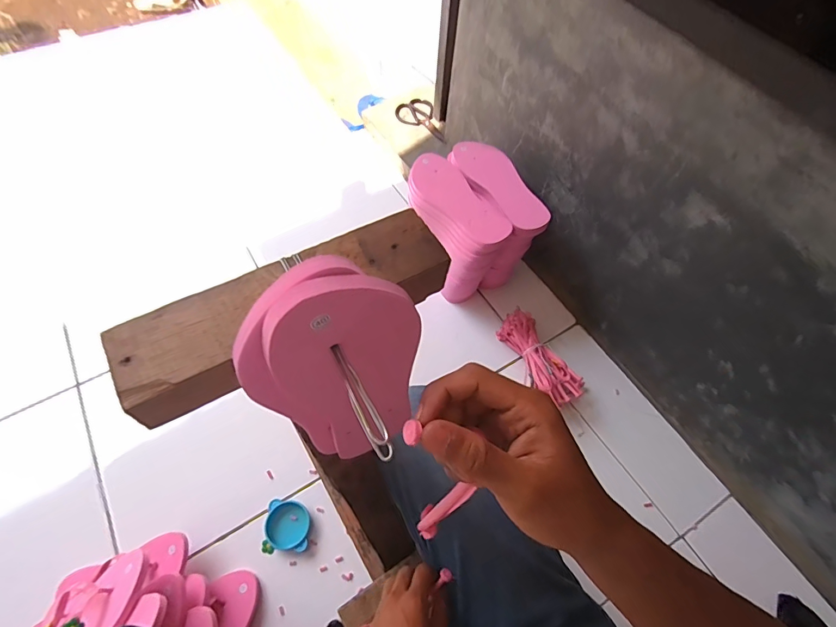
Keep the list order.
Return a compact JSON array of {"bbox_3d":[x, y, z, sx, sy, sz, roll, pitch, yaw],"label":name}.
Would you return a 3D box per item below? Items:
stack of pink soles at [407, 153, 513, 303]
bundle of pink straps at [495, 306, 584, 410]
[{"bbox_3d":[0.063,-0.150,0.880,0.102,0.221,0.247,-28,65,-16],"label":"stack of pink soles"},{"bbox_3d":[0.227,0.089,0.845,0.092,0.061,0.206,-25,64,-15],"label":"bundle of pink straps"}]

